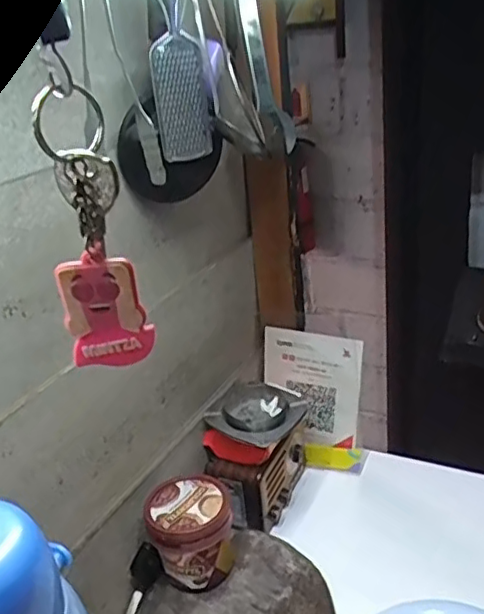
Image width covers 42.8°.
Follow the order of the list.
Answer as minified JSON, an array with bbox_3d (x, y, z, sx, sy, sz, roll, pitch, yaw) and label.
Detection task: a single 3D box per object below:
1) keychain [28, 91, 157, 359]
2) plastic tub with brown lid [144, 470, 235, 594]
[{"bbox_3d":[-0.052,-0.024,0.209,0.029,0.095,0.006,-2,25,8],"label":"keychain"},{"bbox_3d":[-0.055,0.256,0.692,0.093,0.095,0.089,-5,25,2],"label":"plastic tub with brown lid"}]

